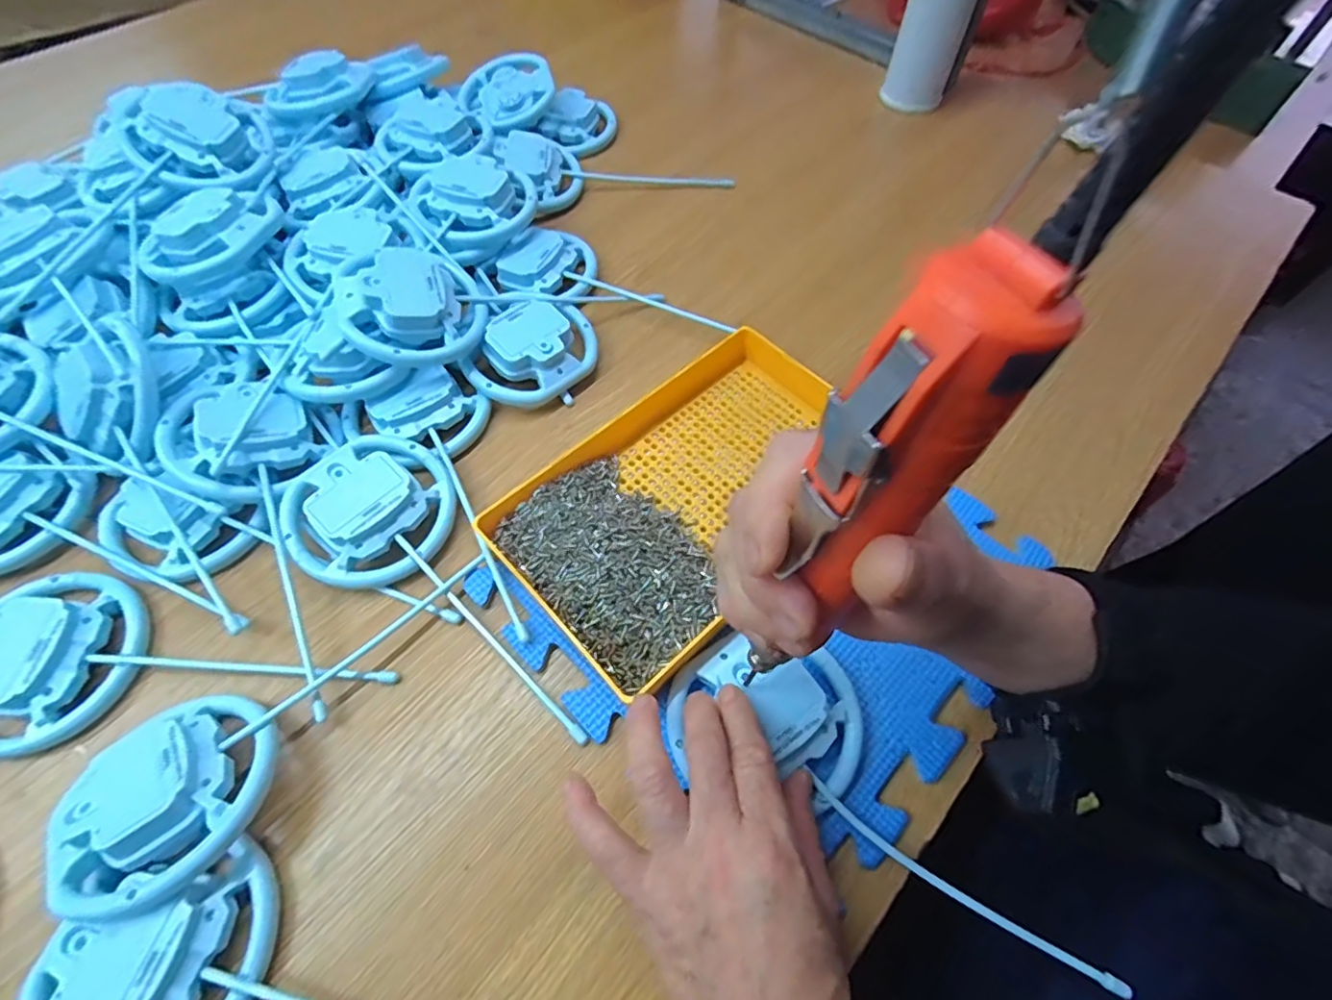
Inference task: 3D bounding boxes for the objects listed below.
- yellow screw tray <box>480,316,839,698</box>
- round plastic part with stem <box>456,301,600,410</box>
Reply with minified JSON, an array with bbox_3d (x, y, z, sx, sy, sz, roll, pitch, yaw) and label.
[{"bbox_3d":[0.021,-0.009,0.392,0.154,0.039,0.256,41,67,20],"label":"yellow screw tray"},{"bbox_3d":[-0.099,-0.114,0.453,0.083,0.041,0.098,19,62,10],"label":"round plastic part with stem"}]

